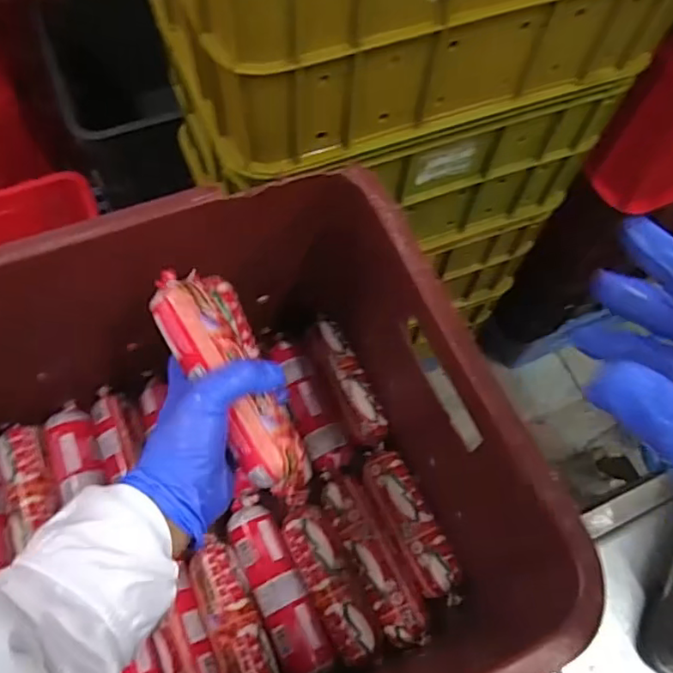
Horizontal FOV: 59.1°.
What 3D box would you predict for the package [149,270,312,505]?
[{"bbox_3d":[-0.069,0.028,0.399,0.056,0.048,0.176,-25,73,-15],"label":"package"}]

